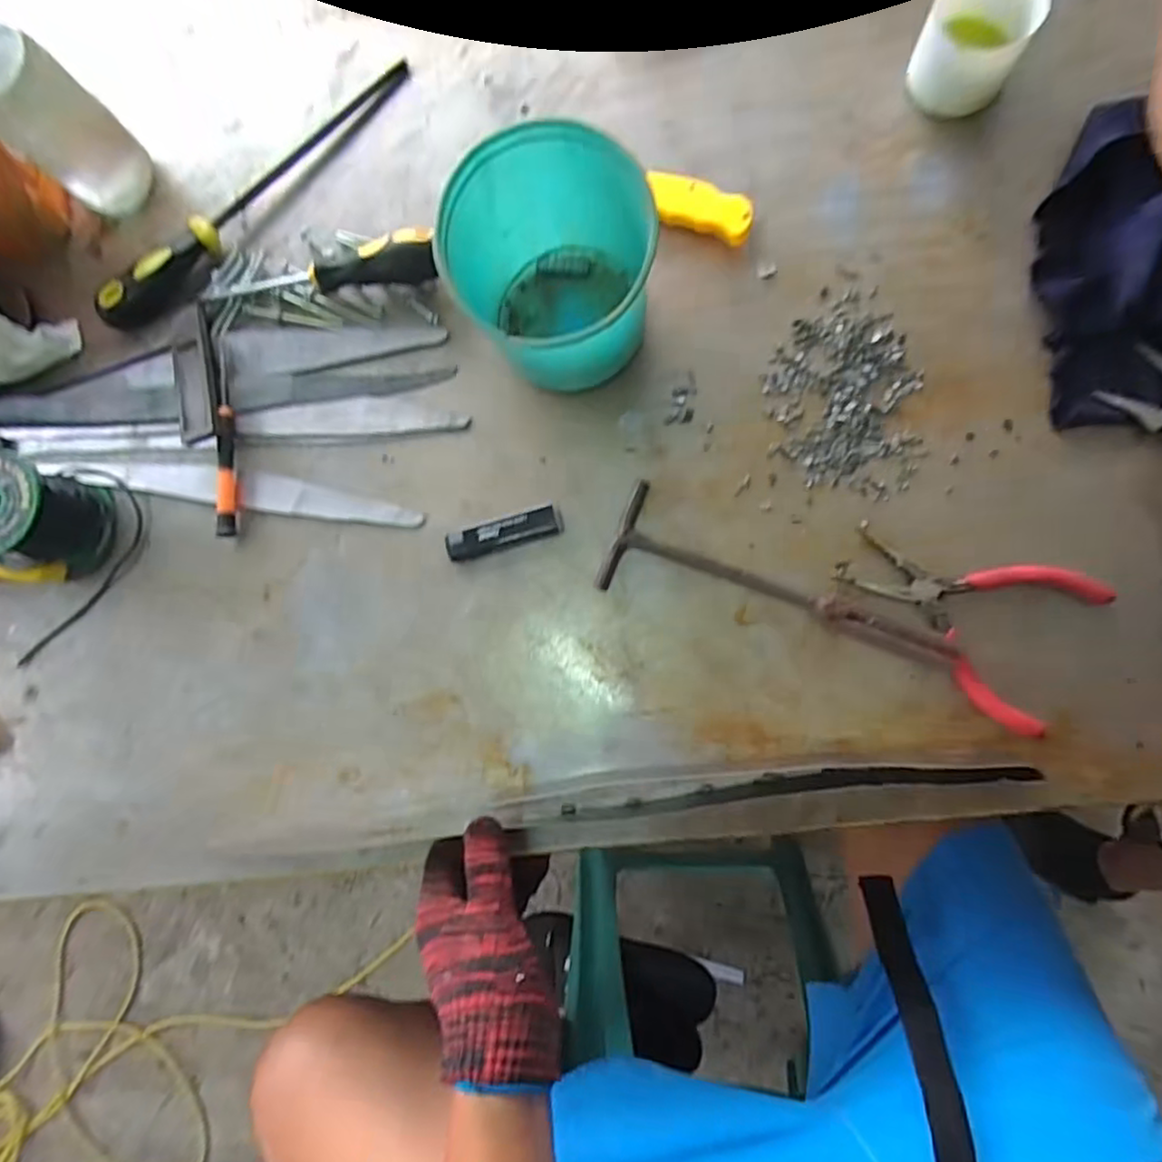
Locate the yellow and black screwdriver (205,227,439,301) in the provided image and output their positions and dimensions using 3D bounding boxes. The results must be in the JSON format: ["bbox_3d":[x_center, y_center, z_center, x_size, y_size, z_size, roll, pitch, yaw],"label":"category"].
[{"bbox_3d":[-0.193,-0.225,0.481,0.184,0.034,0.028,-3,83,7],"label":"yellow and black screwdriver"}]

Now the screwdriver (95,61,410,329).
[{"bbox_3d":[-0.247,-0.296,0.501,0.296,0.028,0.037,-42,80,1],"label":"screwdriver"}]

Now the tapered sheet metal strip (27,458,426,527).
[{"bbox_3d":[-0.260,-0.069,0.485,0.294,0.010,0.028,9,85,8],"label":"tapered sheet metal strip"}]

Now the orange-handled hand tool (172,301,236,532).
[{"bbox_3d":[-0.277,-0.120,0.488,0.037,0.016,0.176,-11,82,6],"label":"orange-handled hand tool"}]

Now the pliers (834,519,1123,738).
[{"bbox_3d":[0.234,0.017,0.408,0.146,0.021,0.098,30,88,9],"label":"pliers"}]

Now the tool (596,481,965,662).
[{"bbox_3d":[0.125,0.008,0.424,0.221,0.018,0.071,22,87,9],"label":"tool"}]

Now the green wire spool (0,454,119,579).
[{"bbox_3d":[-0.389,-0.045,0.471,0.071,0.068,0.070,16,86,9],"label":"green wire spool"}]

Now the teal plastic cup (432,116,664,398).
[{"bbox_3d":[-0.017,-0.192,0.419,0.117,0.107,0.125,3,84,7],"label":"teal plastic cup"}]

